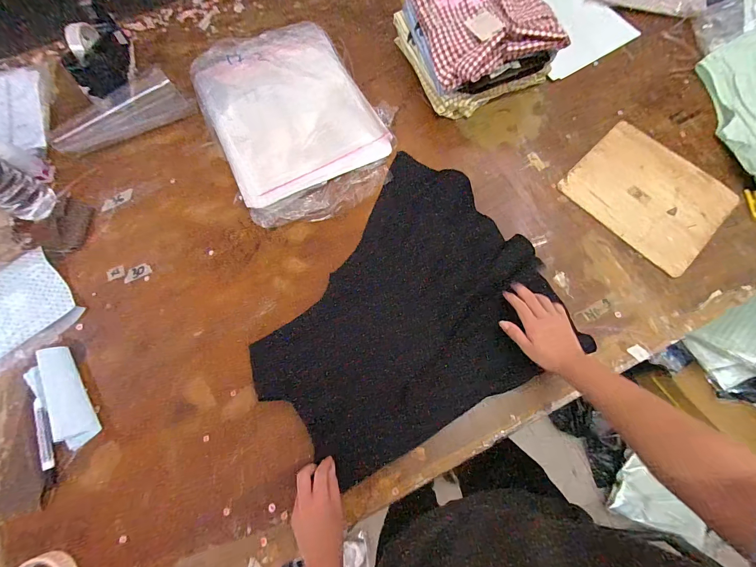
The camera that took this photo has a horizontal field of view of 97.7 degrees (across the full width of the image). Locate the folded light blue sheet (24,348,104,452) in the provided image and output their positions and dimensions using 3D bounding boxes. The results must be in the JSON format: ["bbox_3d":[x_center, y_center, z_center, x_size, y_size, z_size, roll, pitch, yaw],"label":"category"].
[{"bbox_3d":[-0.531,0.192,0.552,0.067,0.032,0.174,-33,78,-9],"label":"folded light blue sheet"}]

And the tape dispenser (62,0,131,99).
[{"bbox_3d":[-0.594,-0.500,0.699,0.073,0.111,0.197,-11,76,-4],"label":"tape dispenser"}]

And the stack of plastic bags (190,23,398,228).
[{"bbox_3d":[-0.175,-0.361,0.704,0.344,0.045,0.484,-22,77,-6],"label":"stack of plastic bags"}]

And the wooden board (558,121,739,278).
[{"bbox_3d":[0.561,-0.190,0.684,0.247,0.014,0.290,-42,80,-10],"label":"wooden board"}]

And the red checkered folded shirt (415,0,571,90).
[{"bbox_3d":[0.220,-0.544,0.667,0.255,0.057,0.273,-13,74,-5],"label":"red checkered folded shirt"}]

